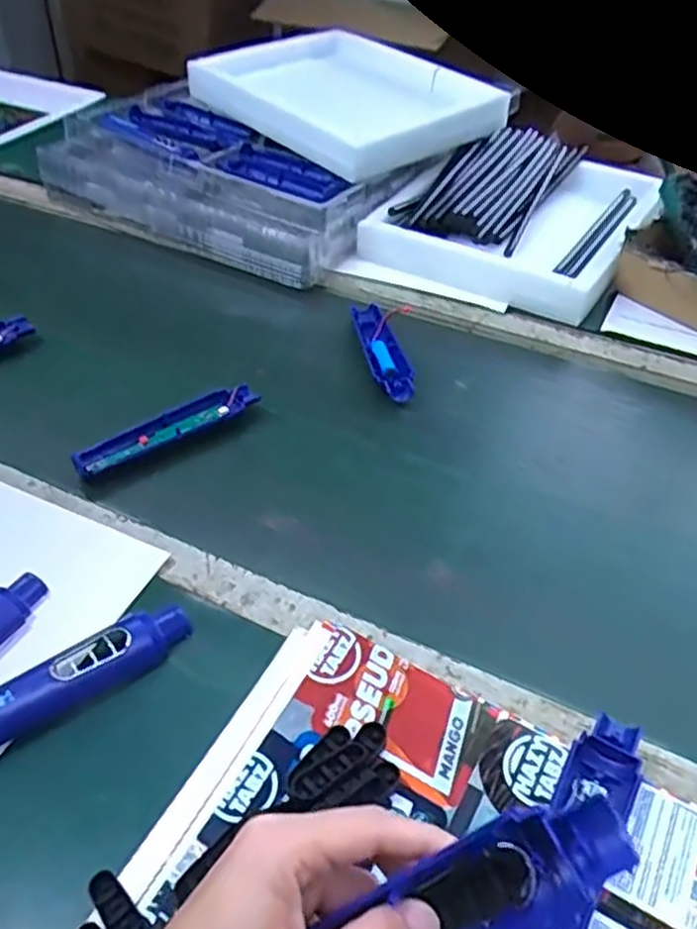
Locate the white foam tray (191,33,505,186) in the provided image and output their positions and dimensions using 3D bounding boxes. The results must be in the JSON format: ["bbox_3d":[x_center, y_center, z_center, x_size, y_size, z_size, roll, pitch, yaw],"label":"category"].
[{"bbox_3d":[-0.007,-0.516,1.032,0.297,0.051,0.356,-33,57,-31],"label":"white foam tray"}]

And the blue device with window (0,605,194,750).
[{"bbox_3d":[-0.180,0.136,0.459,0.170,0.031,0.032,-27,53,-29],"label":"blue device with window"}]

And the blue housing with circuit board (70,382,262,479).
[{"bbox_3d":[-0.160,-0.032,0.660,0.174,0.019,0.034,-26,53,-28],"label":"blue housing with circuit board"}]

